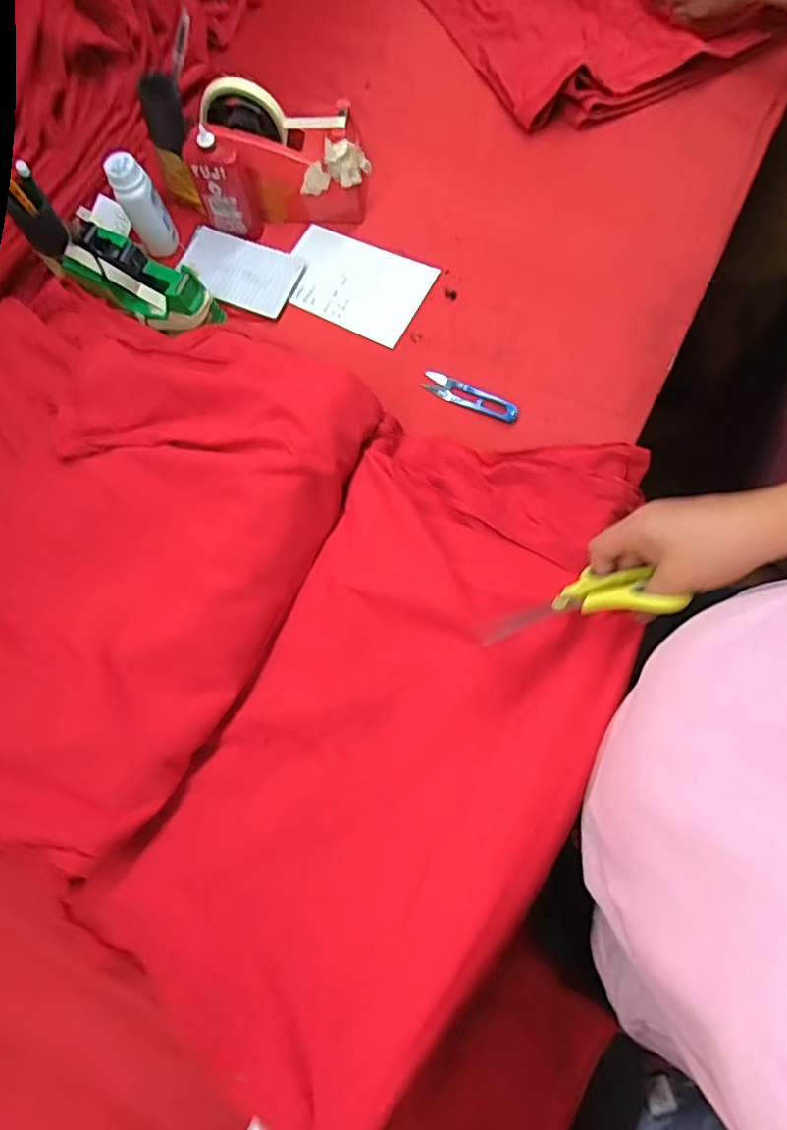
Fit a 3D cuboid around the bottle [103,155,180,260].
[{"bbox_3d":[-0.268,-0.382,0.605,0.041,0.096,0.035,-27,72,-2],"label":"bottle"}]

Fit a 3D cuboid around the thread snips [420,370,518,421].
[{"bbox_3d":[0.079,-0.175,0.592,0.105,0.005,0.024,26,92,13],"label":"thread snips"}]

